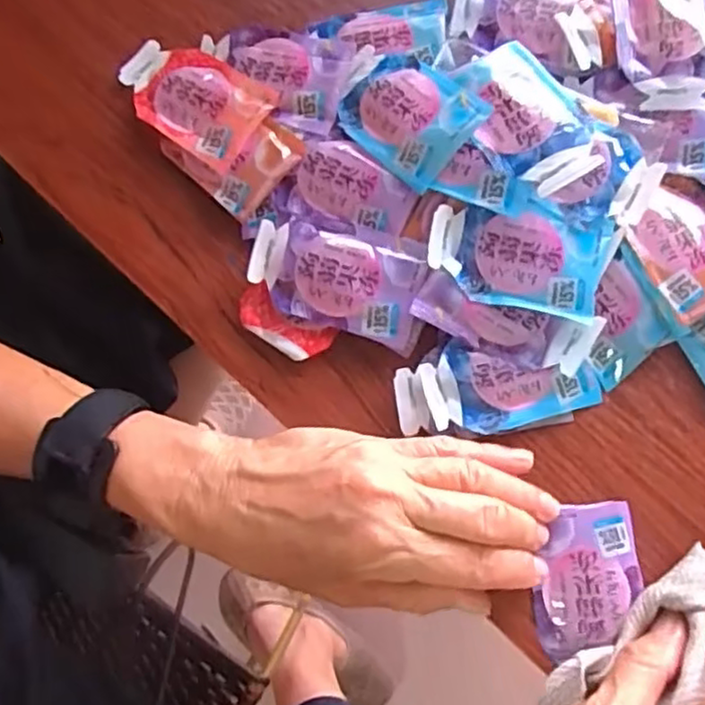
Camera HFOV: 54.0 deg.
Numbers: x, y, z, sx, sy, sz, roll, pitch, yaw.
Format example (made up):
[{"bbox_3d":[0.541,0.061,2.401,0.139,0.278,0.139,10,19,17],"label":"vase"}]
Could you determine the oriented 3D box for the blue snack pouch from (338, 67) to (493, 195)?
[{"bbox_3d":[0.025,-0.110,0.318,0.049,0.006,0.064,-47,67,6],"label":"blue snack pouch"}]

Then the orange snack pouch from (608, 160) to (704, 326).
[{"bbox_3d":[0.150,-0.053,0.310,0.048,0.017,0.069,-35,82,-7],"label":"orange snack pouch"}]

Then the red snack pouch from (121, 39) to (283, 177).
[{"bbox_3d":[-0.077,-0.124,0.337,0.075,0.013,0.047,36,81,5],"label":"red snack pouch"}]

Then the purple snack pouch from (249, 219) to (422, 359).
[{"bbox_3d":[-0.007,-0.032,0.315,0.079,0.013,0.045,13,80,1],"label":"purple snack pouch"}]

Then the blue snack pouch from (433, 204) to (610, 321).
[{"bbox_3d":[0.072,-0.042,0.307,0.076,0.009,0.042,11,80,1],"label":"blue snack pouch"}]

